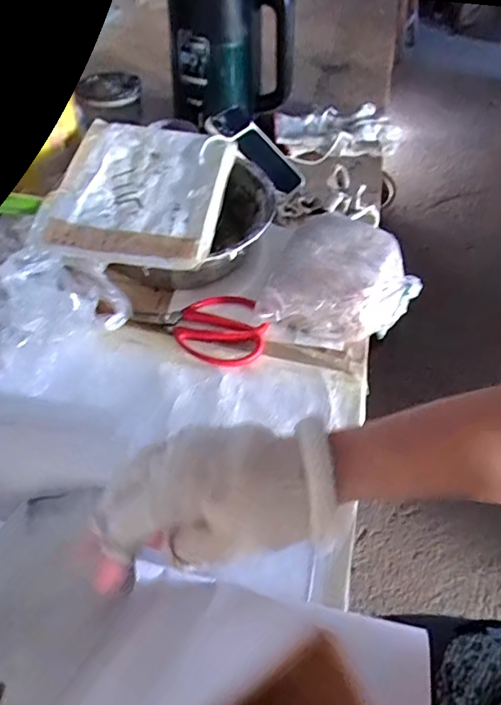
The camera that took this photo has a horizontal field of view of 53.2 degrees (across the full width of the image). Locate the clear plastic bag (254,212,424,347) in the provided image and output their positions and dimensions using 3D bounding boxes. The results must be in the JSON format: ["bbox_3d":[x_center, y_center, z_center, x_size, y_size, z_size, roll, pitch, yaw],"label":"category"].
[{"bbox_3d":[0.098,-0.071,0.537,0.147,0.066,0.160,20,51,14],"label":"clear plastic bag"}]

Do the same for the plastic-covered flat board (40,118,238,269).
[{"bbox_3d":[-0.114,-0.189,0.559,0.173,0.022,0.253,3,49,-1],"label":"plastic-covered flat board"}]

